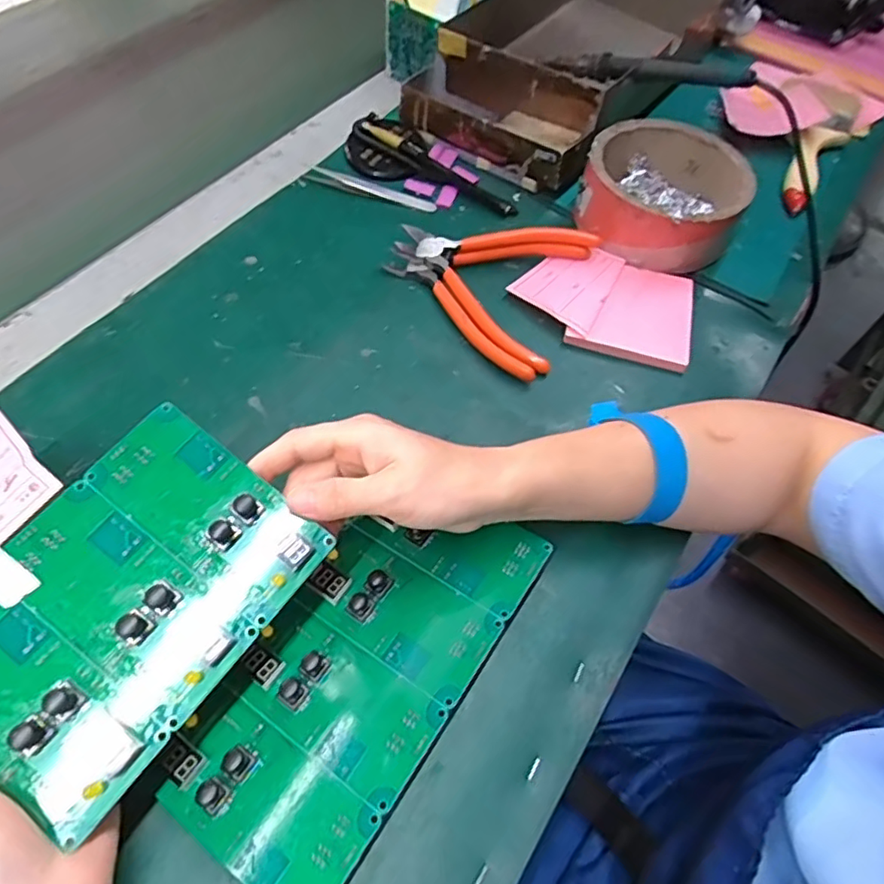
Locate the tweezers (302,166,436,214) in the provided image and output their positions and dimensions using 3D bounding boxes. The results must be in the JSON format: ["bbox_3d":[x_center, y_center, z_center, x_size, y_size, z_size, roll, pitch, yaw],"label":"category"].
[{"bbox_3d":[-0.057,-0.207,0.494,0.106,0.009,0.016,16,60,6],"label":"tweezers"}]

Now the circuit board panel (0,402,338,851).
[{"bbox_3d":[-0.132,0.064,0.253,0.105,0.015,0.144,39,68,4],"label":"circuit board panel"}]

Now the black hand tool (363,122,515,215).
[{"bbox_3d":[-0.003,-0.229,0.501,0.148,0.016,0.019,34,63,16],"label":"black hand tool"}]

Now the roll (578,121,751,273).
[{"bbox_3d":[0.175,-0.199,0.476,0.118,0.053,0.132,27,61,12],"label":"roll"}]

